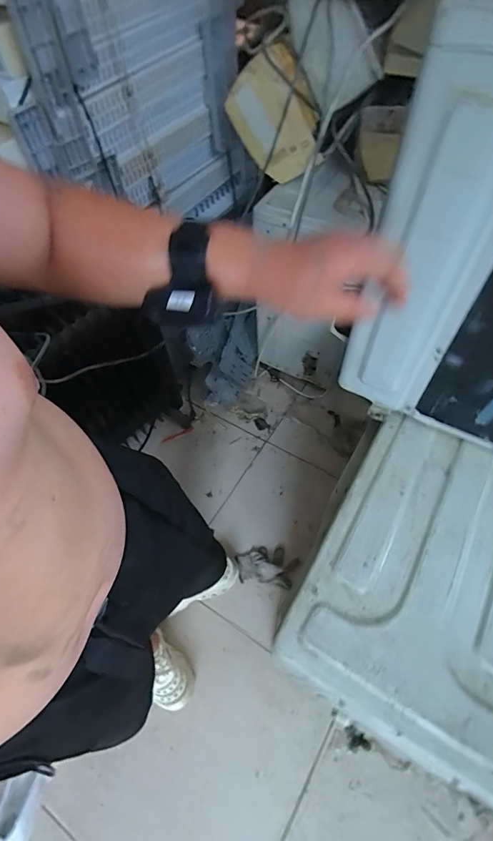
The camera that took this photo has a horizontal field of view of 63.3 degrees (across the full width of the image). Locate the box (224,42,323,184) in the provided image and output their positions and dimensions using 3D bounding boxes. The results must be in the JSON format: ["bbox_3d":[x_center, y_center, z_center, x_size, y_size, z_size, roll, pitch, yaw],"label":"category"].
[{"bbox_3d":[0.088,-0.879,1.169,0.204,0.298,0.134,-2,48,46],"label":"box"}]

